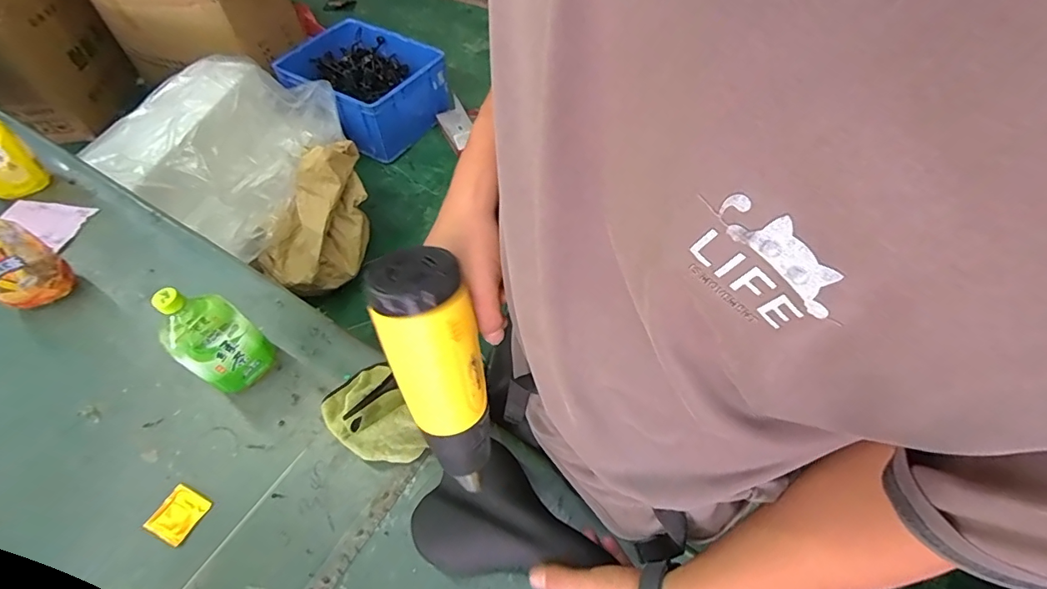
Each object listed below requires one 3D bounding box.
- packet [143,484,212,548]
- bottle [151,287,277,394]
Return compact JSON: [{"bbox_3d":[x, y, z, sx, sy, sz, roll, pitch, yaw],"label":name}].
[{"bbox_3d":[-0.470,0.297,0.644,0.065,0.014,0.061,20,58,14],"label":"packet"},{"bbox_3d":[-0.448,0.062,0.689,0.077,0.216,0.094,35,63,22],"label":"bottle"}]

